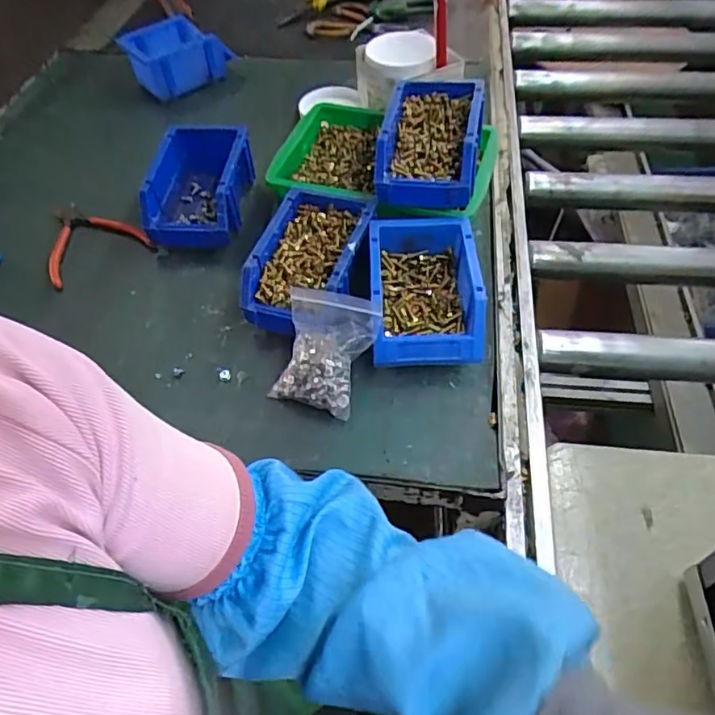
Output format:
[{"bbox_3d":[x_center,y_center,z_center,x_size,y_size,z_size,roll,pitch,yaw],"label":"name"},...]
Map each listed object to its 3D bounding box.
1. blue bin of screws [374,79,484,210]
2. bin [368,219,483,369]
[{"bbox_3d":[0.083,-0.249,0.648,0.109,0.064,0.174,8,53,9],"label":"blue bin of screws"},{"bbox_3d":[0.068,-0.067,0.596,0.111,0.079,0.158,-2,52,2],"label":"bin"}]

